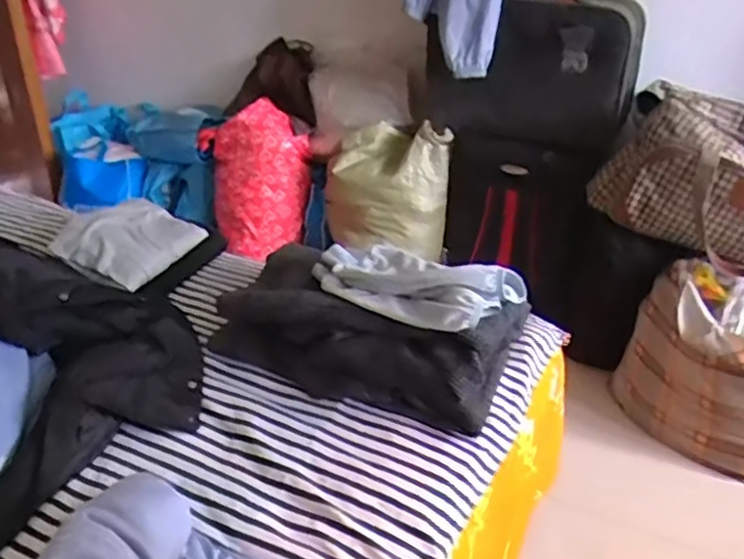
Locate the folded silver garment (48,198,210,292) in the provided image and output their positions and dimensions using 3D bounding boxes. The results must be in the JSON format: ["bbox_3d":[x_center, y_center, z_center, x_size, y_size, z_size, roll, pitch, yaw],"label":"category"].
[{"bbox_3d":[-0.407,-0.074,1.128,0.170,0.076,0.206,14,31,22],"label":"folded silver garment"}]

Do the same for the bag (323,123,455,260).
[{"bbox_3d":[0.036,-0.240,1.778,0.323,0.322,0.116,15,32,24],"label":"bag"}]

